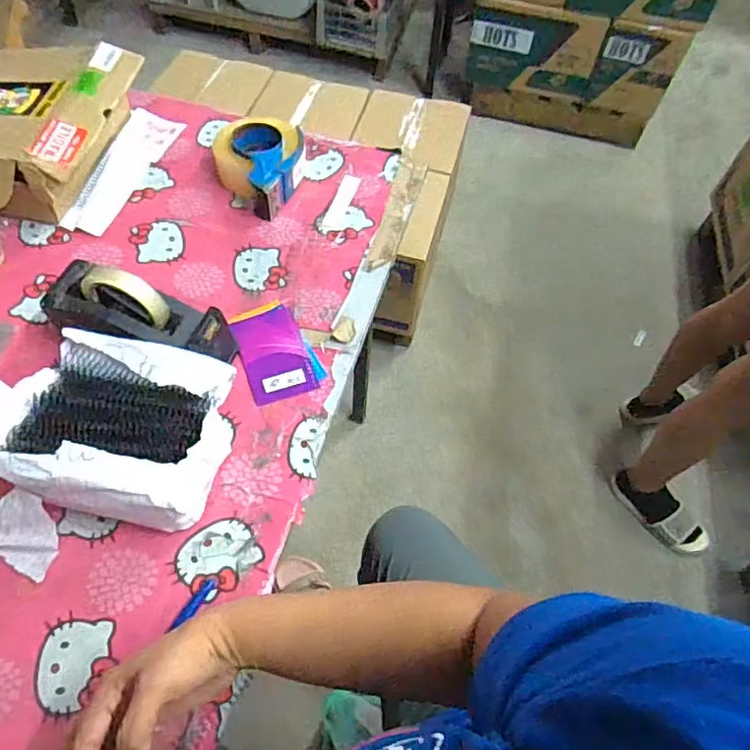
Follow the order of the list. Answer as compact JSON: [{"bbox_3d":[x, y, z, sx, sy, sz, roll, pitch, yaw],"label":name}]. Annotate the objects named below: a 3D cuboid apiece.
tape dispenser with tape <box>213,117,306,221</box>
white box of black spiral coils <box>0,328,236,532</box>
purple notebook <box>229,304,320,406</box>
[{"bbox_3d":[-0.174,-0.315,0.869,0.135,0.066,0.161,-6,59,-9],"label":"tape dispenser with tape"},{"bbox_3d":[-0.270,0.061,0.598,0.210,0.119,0.201,10,58,1],"label":"white box of black spiral coils"},{"bbox_3d":[-0.130,-0.027,0.729,0.082,0.008,0.128,-17,61,-15],"label":"purple notebook"}]

